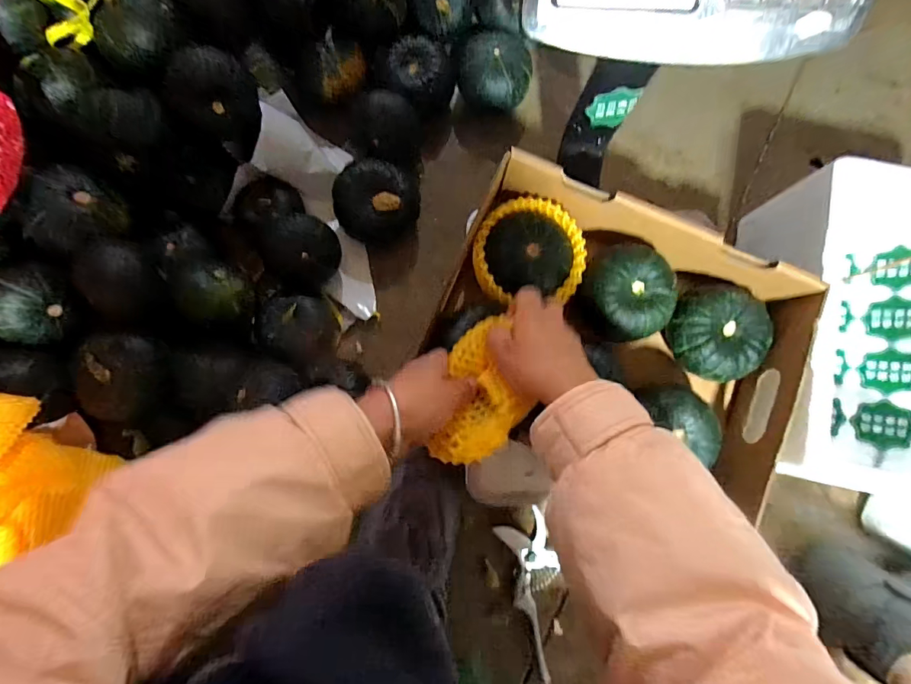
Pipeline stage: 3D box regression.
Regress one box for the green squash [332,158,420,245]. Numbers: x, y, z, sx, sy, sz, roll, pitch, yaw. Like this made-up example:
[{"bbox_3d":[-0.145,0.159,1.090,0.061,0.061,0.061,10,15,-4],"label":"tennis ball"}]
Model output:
[{"bbox_3d":[-0.099,-0.177,0.560,0.105,0.068,0.101,-3,82,-2],"label":"green squash"}]

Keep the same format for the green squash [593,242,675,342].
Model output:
[{"bbox_3d":[0.180,-0.048,0.458,0.073,0.056,0.087,-12,82,-4],"label":"green squash"}]

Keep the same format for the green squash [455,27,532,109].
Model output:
[{"bbox_3d":[0.052,-0.353,0.595,0.096,0.071,0.081,2,82,-2],"label":"green squash"}]

